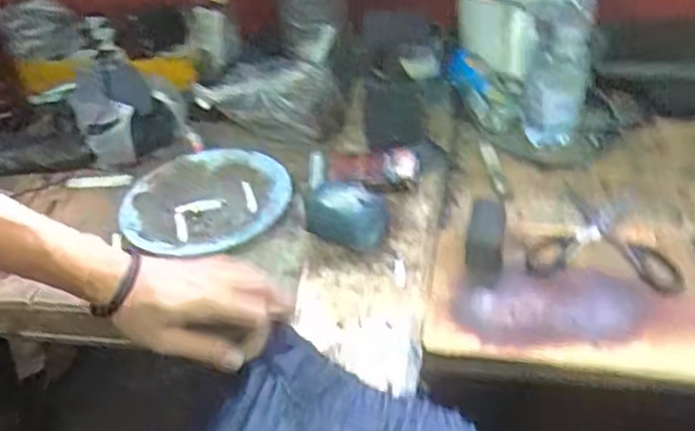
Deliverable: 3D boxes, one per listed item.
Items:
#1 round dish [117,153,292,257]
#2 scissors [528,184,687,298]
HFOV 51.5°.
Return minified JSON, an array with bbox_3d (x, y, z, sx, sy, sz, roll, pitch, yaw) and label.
[{"bbox_3d":[-0.168,-0.018,0.856,0.187,0.027,0.159,2,41,12],"label":"round dish"},{"bbox_3d":[0.271,0.024,0.748,0.148,0.014,0.127,10,43,20],"label":"scissors"}]

